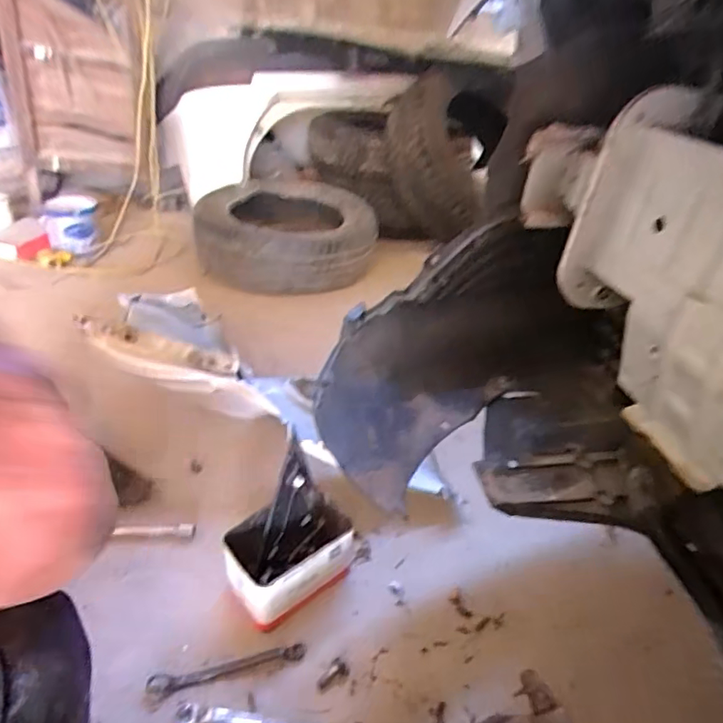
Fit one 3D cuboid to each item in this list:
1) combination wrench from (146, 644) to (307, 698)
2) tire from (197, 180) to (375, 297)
[{"bbox_3d":[-0.170,0.395,0.667,0.195,0.004,0.023,-5,34,-15],"label":"combination wrench"},{"bbox_3d":[-0.231,-0.391,1.671,0.513,0.209,0.558,28,40,31],"label":"tire"}]

